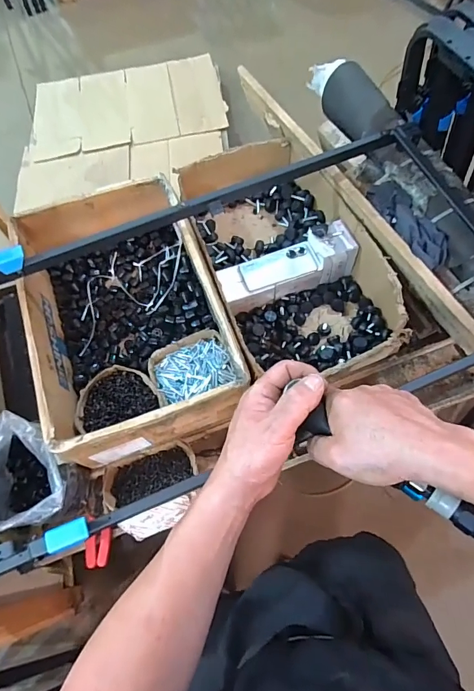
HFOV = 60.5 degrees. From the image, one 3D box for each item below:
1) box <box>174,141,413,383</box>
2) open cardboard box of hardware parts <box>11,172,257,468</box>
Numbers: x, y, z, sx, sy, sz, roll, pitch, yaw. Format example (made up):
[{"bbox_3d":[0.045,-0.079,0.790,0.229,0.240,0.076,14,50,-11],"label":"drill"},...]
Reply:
[{"bbox_3d":[0.105,-0.186,0.905,0.320,0.149,0.576,-19,66,-5],"label":"box"},{"bbox_3d":[-0.218,-0.066,0.834,0.348,0.164,0.522,-18,66,-5],"label":"open cardboard box of hardware parts"}]

